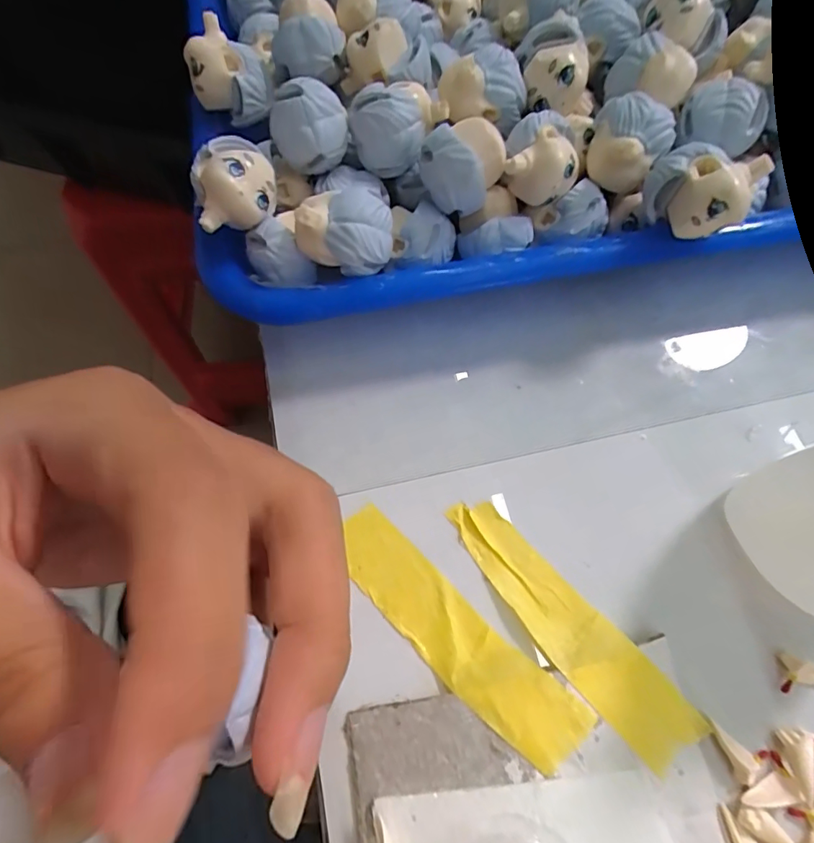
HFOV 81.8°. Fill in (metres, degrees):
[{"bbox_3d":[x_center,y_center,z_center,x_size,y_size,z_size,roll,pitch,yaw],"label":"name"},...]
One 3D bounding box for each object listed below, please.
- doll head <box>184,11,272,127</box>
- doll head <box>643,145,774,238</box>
[{"bbox_3d":[-0.058,-0.112,0.151,0.024,0.023,0.023,-15,70,-4],"label":"doll head"},{"bbox_3d":[0.083,-0.064,0.134,0.027,0.018,0.017,14,70,7],"label":"doll head"}]

